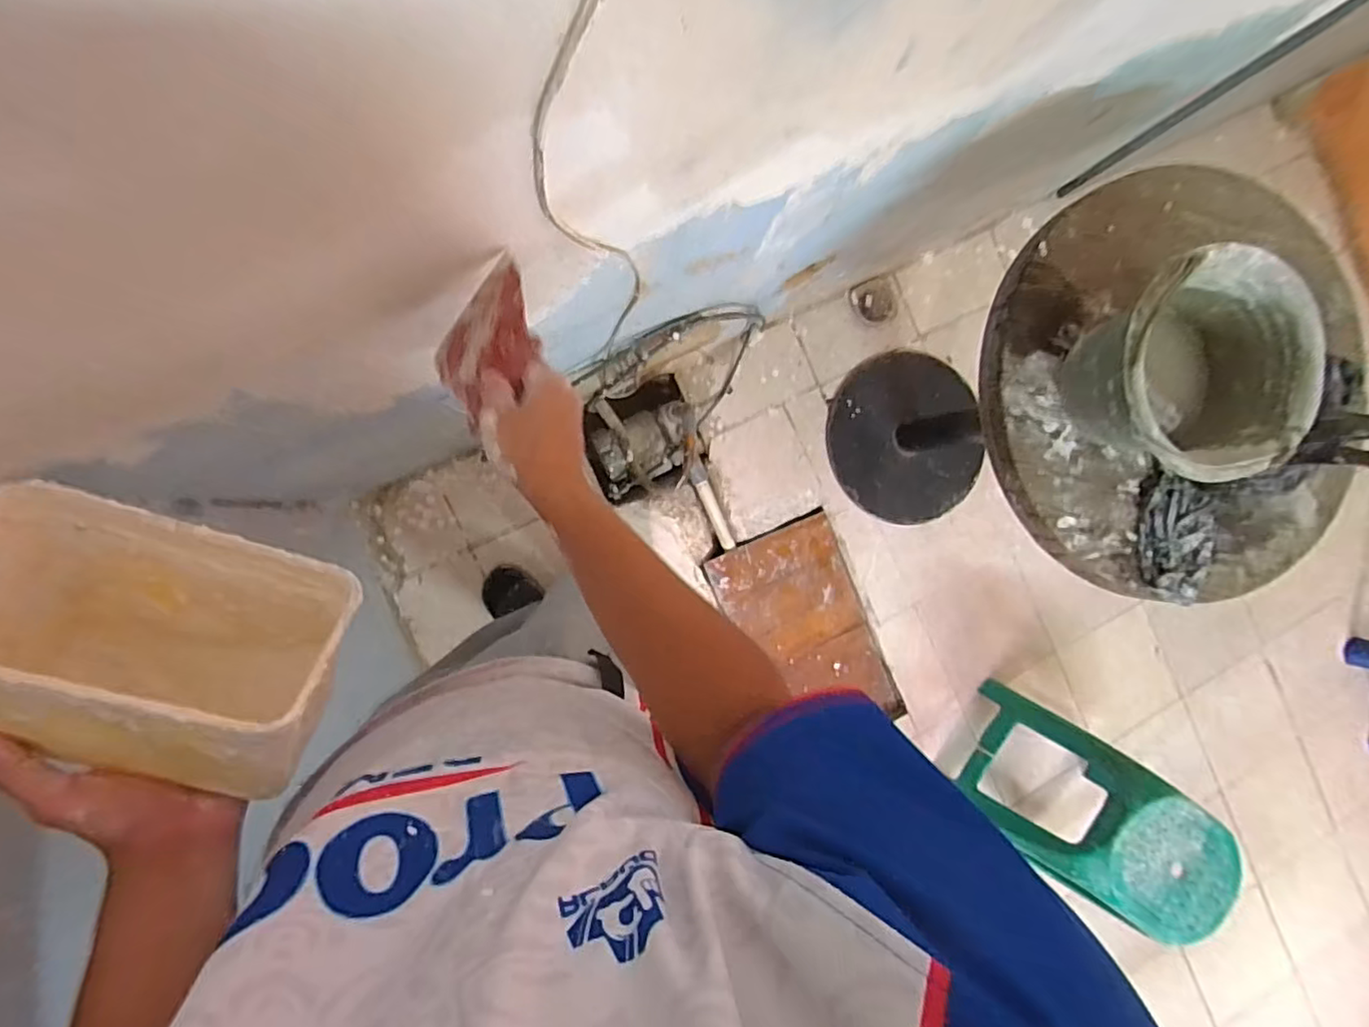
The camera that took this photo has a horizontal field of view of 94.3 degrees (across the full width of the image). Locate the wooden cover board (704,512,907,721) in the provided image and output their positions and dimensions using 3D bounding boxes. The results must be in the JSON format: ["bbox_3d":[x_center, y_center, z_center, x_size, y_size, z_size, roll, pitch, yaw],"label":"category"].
[{"bbox_3d":[0.290,0.296,1.530,0.324,0.038,0.522,-23,93,-9],"label":"wooden cover board"}]

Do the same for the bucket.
[{"bbox_3d":[0.590,-0.165,0.764,0.259,0.157,0.251,0,90,-10],"label":"bucket"}]

